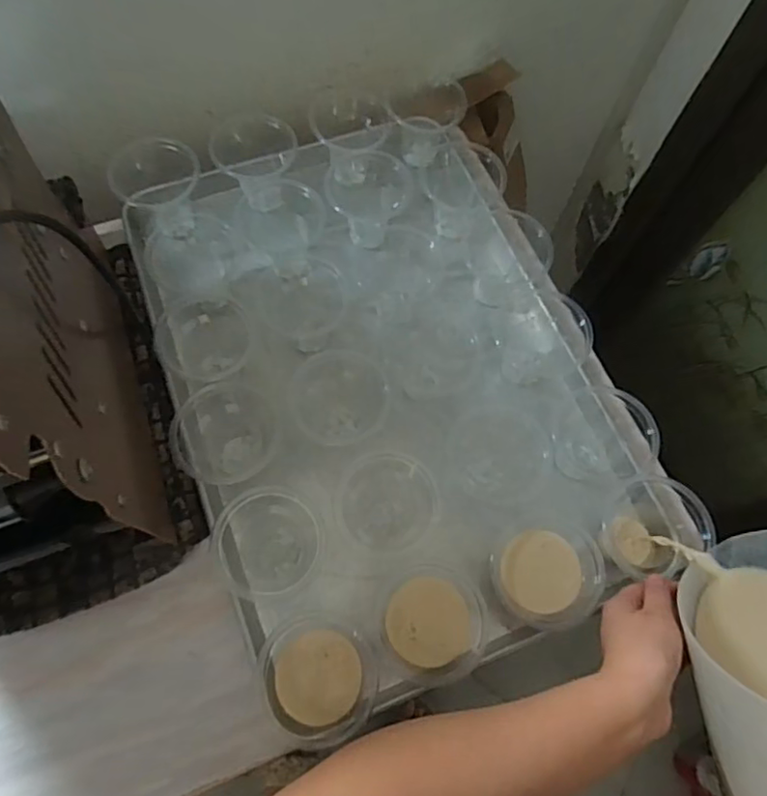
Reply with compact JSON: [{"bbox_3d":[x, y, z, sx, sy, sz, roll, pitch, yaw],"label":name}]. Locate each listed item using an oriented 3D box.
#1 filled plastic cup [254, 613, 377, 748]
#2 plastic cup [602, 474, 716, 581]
[{"bbox_3d":[-0.055,0.235,0.472,0.095,0.074,0.096,1,69,-2],"label":"filled plastic cup"},{"bbox_3d":[0.236,0.119,0.518,0.086,0.090,0.077,-28,73,-12],"label":"plastic cup"}]

